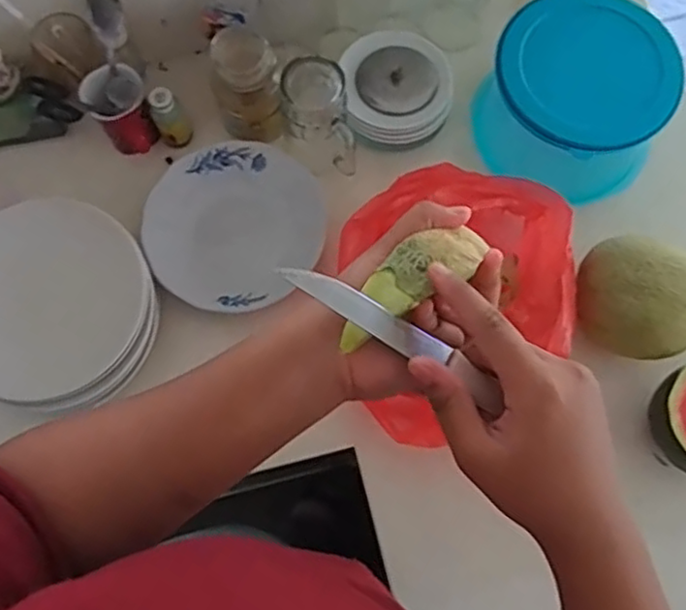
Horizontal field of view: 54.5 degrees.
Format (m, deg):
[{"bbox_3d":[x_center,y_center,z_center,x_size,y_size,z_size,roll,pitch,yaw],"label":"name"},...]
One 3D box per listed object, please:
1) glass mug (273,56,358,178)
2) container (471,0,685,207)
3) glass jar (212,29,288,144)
[{"bbox_3d":[-0.034,-0.199,0.741,0.077,0.123,0.094,-9,74,-2],"label":"glass mug"},{"bbox_3d":[0.259,-0.227,0.749,0.195,0.143,0.161,35,78,10],"label":"container"},{"bbox_3d":[-0.106,-0.240,0.740,0.070,0.110,0.070,0,74,1],"label":"glass jar"}]

